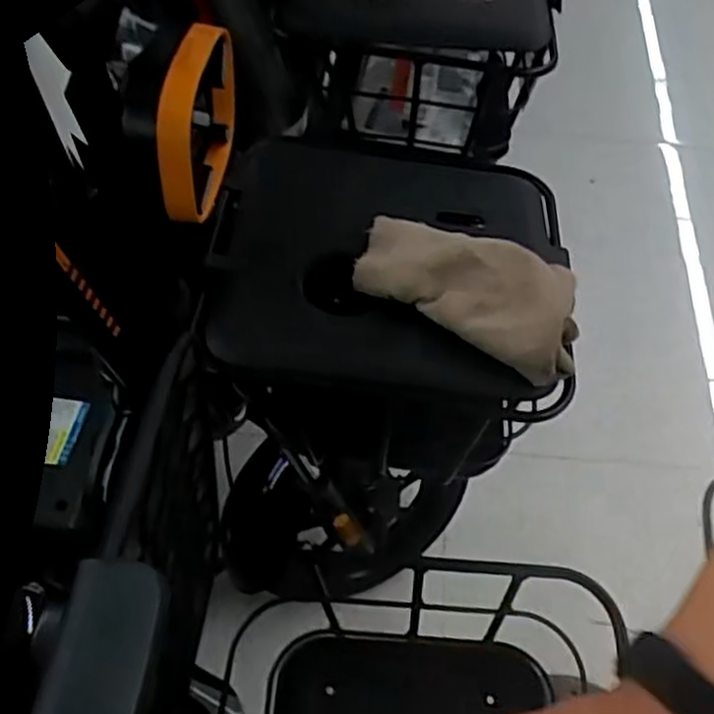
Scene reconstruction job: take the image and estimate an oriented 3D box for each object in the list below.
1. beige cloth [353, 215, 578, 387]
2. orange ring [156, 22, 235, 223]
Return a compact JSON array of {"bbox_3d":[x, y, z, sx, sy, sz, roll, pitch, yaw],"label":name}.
[{"bbox_3d":[0.097,-0.063,0.632,0.193,0.041,0.106,29,63,13],"label":"beige cloth"},{"bbox_3d":[-0.123,-0.187,0.577,0.032,0.117,0.128,9,61,2],"label":"orange ring"}]

